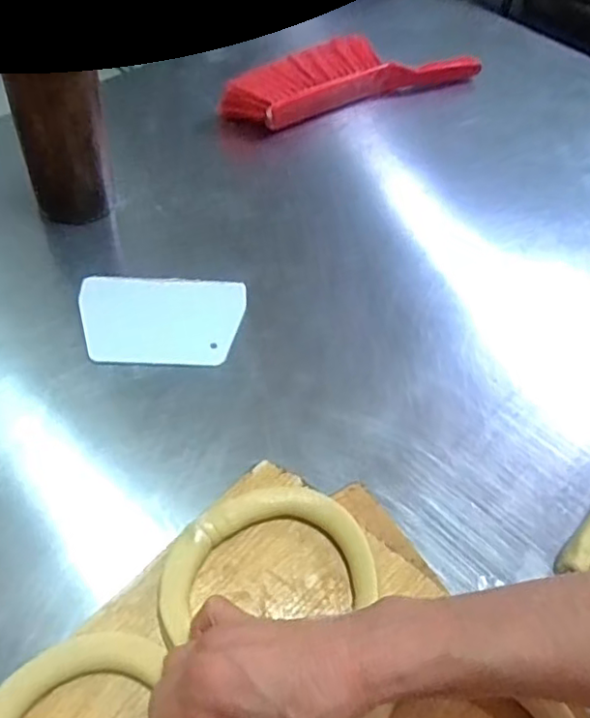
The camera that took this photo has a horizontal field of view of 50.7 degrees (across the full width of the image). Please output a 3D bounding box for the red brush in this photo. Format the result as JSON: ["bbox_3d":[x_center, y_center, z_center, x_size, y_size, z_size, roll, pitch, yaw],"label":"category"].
[{"bbox_3d":[0.082,-0.381,0.840,0.401,0.059,0.094,-25,58,-24],"label":"red brush"}]

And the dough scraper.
[{"bbox_3d":[-0.125,-0.038,0.581,0.149,0.005,0.102,5,55,-6],"label":"dough scraper"}]

